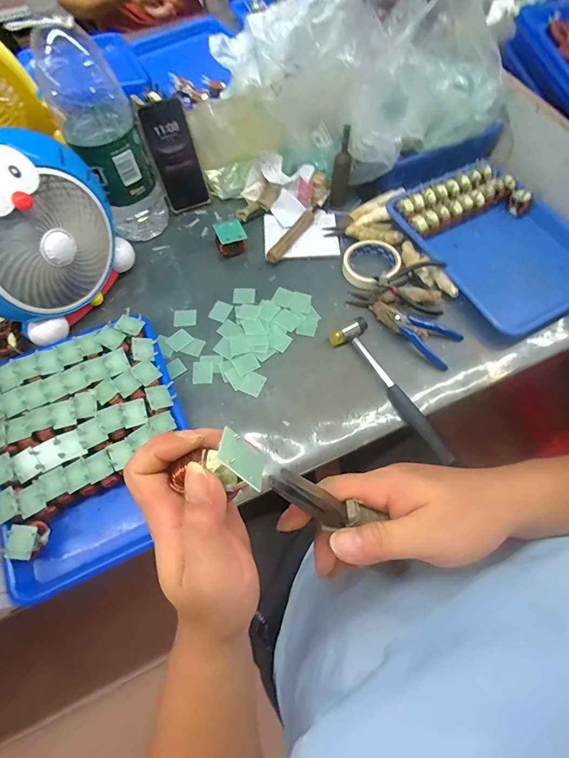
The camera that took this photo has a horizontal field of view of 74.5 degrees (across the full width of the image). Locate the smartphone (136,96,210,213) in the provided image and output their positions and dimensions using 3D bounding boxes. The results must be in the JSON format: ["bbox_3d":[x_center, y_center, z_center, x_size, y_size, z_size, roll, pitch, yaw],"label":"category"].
[{"bbox_3d":[-0.188,-0.384,0.657,0.076,0.166,0.011,-23,45,-10],"label":"smartphone"}]

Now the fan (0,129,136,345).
[{"bbox_3d":[-0.325,-0.182,0.512,0.073,0.244,0.231,26,68,12],"label":"fan"}]

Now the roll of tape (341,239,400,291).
[{"bbox_3d":[0.147,-0.198,0.633,0.083,0.028,0.092,39,71,17],"label":"roll of tape"}]

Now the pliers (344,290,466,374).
[{"bbox_3d":[0.181,-0.089,0.581,0.181,0.030,0.067,30,69,14],"label":"pliers"}]

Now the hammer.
[{"bbox_3d":[0.164,0.008,0.541,0.055,0.023,0.243,-33,69,-14],"label":"hammer"}]

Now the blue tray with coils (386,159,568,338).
[{"bbox_3d":[0.363,-0.236,0.635,0.242,0.042,0.317,-27,67,-11],"label":"blue tray with coils"}]

